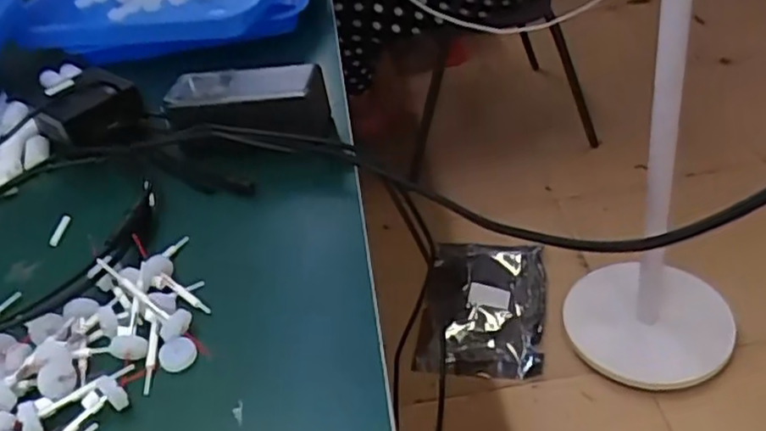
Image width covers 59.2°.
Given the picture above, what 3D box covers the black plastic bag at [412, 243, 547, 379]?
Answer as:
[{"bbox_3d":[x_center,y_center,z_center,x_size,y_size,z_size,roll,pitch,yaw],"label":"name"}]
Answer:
[{"bbox_3d":[0.202,0.174,1.343,0.228,0.032,0.335,8,49,8],"label":"black plastic bag"}]

